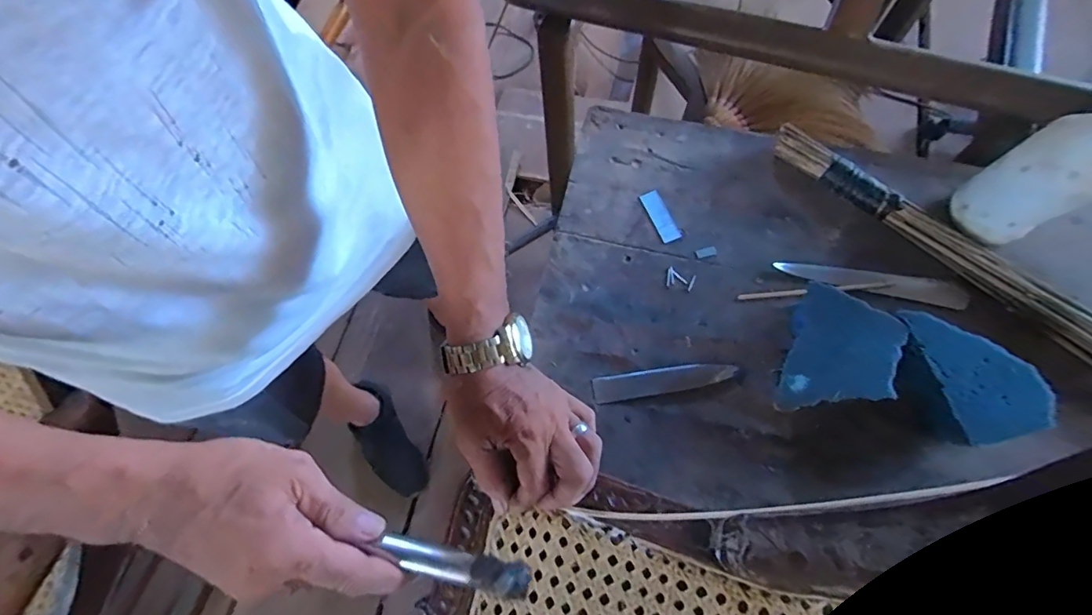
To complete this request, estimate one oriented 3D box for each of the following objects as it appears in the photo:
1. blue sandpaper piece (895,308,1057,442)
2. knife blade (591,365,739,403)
[{"bbox_3d":[0.357,0.049,0.410,0.069,0.016,0.114,-17,72,-5],"label":"blue sandpaper piece"},{"bbox_3d":[0.110,0.068,0.468,0.131,0.010,0.022,-9,71,-2],"label":"knife blade"}]

